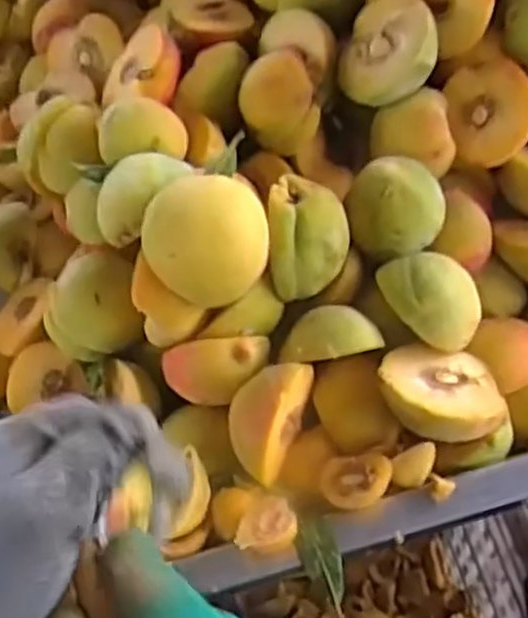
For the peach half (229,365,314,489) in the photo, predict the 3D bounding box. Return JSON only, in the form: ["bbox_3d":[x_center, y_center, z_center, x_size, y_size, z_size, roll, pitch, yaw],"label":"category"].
[{"bbox_3d":[0.000,0.057,0.395,0.031,0.052,0.060,19,61,17],"label":"peach half"}]

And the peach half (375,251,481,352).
[{"bbox_3d":[0.094,-0.007,0.422,0.057,0.028,0.050,38,67,25],"label":"peach half"}]

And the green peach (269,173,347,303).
[{"bbox_3d":[0.025,-0.042,0.418,0.040,0.047,0.056,-2,57,4],"label":"green peach"}]

